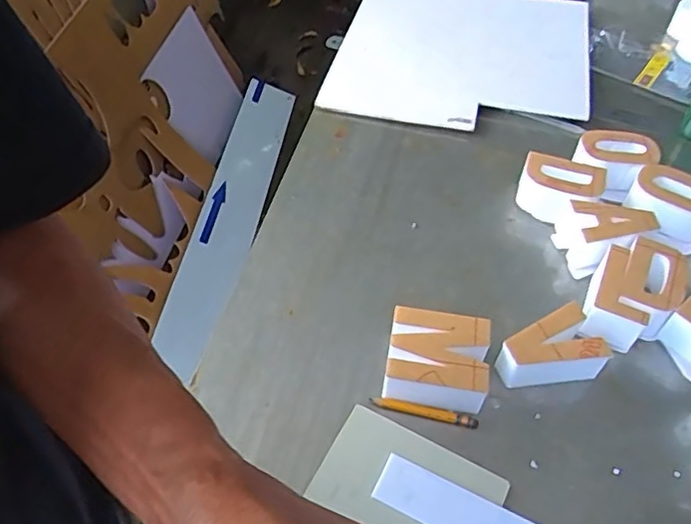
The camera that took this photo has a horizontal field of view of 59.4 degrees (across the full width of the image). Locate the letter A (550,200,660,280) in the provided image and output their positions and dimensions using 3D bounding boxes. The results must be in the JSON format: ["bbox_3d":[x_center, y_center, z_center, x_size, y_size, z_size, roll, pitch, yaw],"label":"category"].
[{"bbox_3d":[0.267,-0.029,0.621,0.083,0.050,0.064,-9,53,-10],"label":"letter A"}]

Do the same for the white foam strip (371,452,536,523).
[{"bbox_3d":[0.090,0.192,0.459,0.136,0.004,0.040,23,54,15],"label":"white foam strip"}]

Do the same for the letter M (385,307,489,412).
[{"bbox_3d":[0.078,0.085,0.521,0.081,0.044,0.072,10,52,5],"label":"letter M"}]

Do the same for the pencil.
[{"bbox_3d":[0.066,0.127,0.511,0.090,0.006,0.008,12,52,6],"label":"pencil"}]

